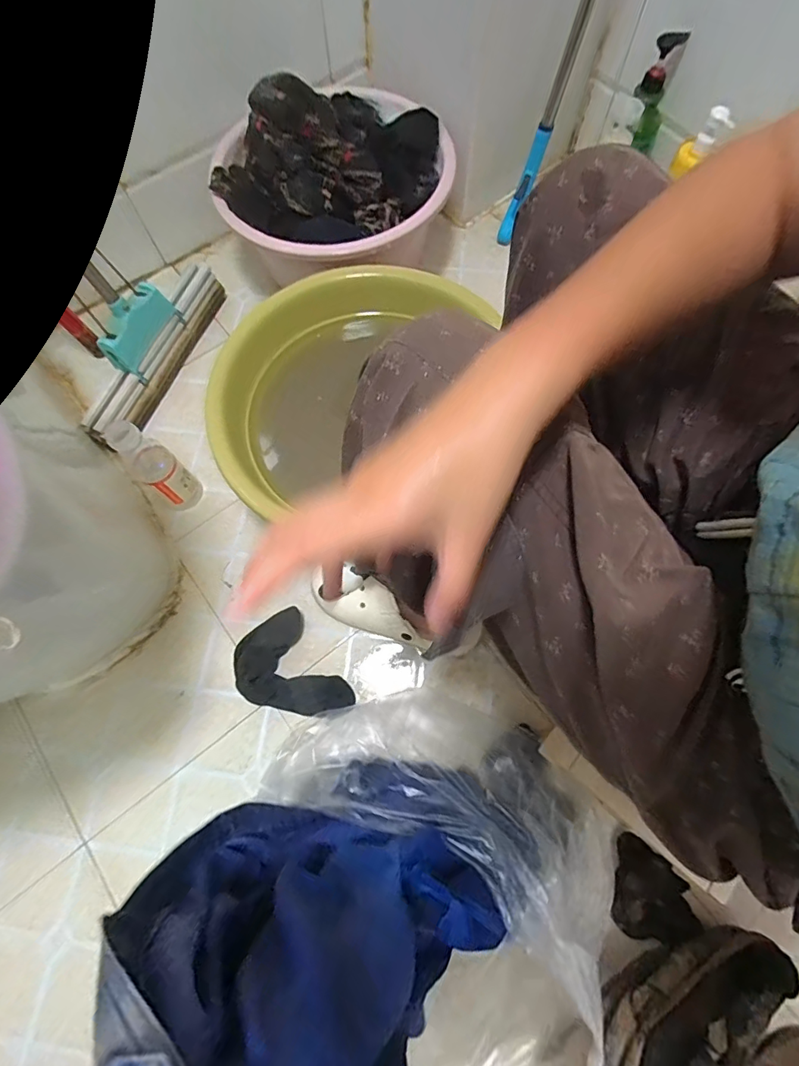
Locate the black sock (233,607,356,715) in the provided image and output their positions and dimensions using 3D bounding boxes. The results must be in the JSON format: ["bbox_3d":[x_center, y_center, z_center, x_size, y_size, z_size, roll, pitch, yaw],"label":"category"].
[{"bbox_3d":[-0.159,0.211,0.694,0.126,0.037,0.163,-35,75,-10],"label":"black sock"}]

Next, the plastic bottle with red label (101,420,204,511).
[{"bbox_3d":[-0.362,-0.094,0.721,0.059,0.195,0.062,0,72,0],"label":"plastic bottle with red label"}]

